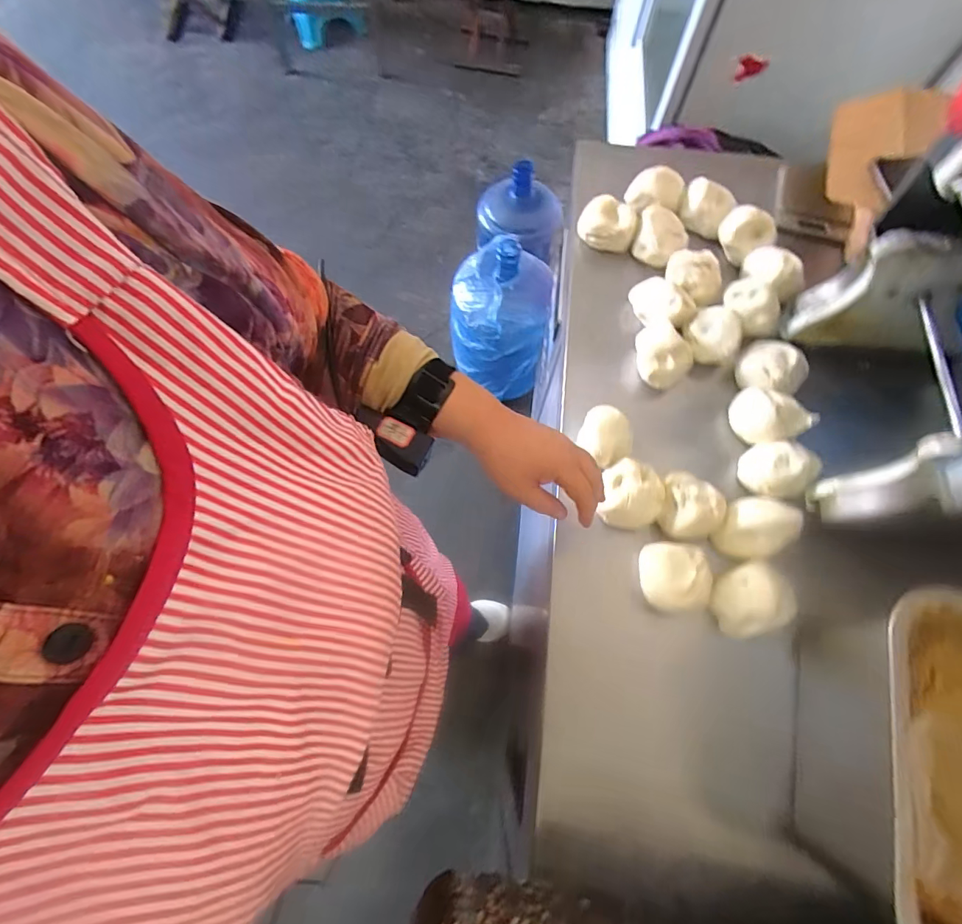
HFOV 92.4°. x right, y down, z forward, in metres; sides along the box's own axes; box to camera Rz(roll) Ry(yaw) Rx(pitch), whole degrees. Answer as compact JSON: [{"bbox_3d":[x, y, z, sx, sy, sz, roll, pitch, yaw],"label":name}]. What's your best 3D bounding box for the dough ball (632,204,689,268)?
[{"bbox_3d":[0.249,-0.312,0.638,0.068,0.050,0.058,32,73,10],"label":"dough ball"}]

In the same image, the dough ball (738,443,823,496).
[{"bbox_3d":[0.342,0.008,0.532,0.067,0.043,0.065,0,71,-1],"label":"dough ball"}]

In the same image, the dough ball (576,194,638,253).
[{"bbox_3d":[0.180,-0.344,0.659,0.077,0.044,0.071,0,71,-1],"label":"dough ball"}]

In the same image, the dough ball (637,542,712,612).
[{"bbox_3d":[0.207,0.122,0.493,0.059,0.042,0.070,-7,71,-3],"label":"dough ball"}]

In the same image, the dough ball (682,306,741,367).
[{"bbox_3d":[0.299,-0.162,0.592,0.067,0.046,0.070,0,71,-1],"label":"dough ball"}]

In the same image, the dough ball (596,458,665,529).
[{"bbox_3d":[0.169,0.036,0.514,0.061,0.044,0.067,0,71,-1],"label":"dough ball"}]

